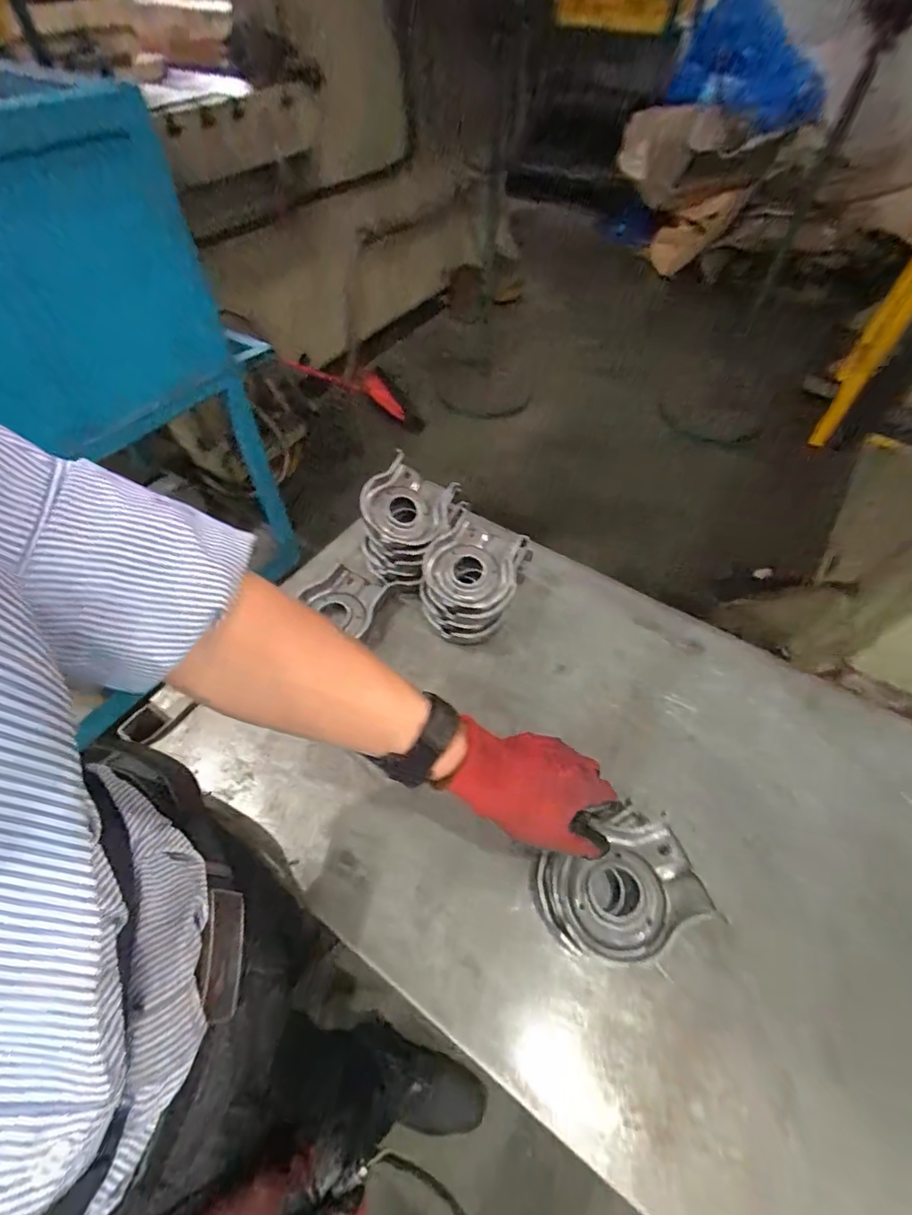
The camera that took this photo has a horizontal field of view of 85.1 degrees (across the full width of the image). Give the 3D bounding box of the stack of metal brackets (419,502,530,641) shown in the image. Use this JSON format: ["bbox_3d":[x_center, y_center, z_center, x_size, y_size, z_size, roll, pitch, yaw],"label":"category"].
[{"bbox_3d":[0.022,-0.033,0.616,0.108,0.087,0.144,16,54,12],"label":"stack of metal brackets"}]

